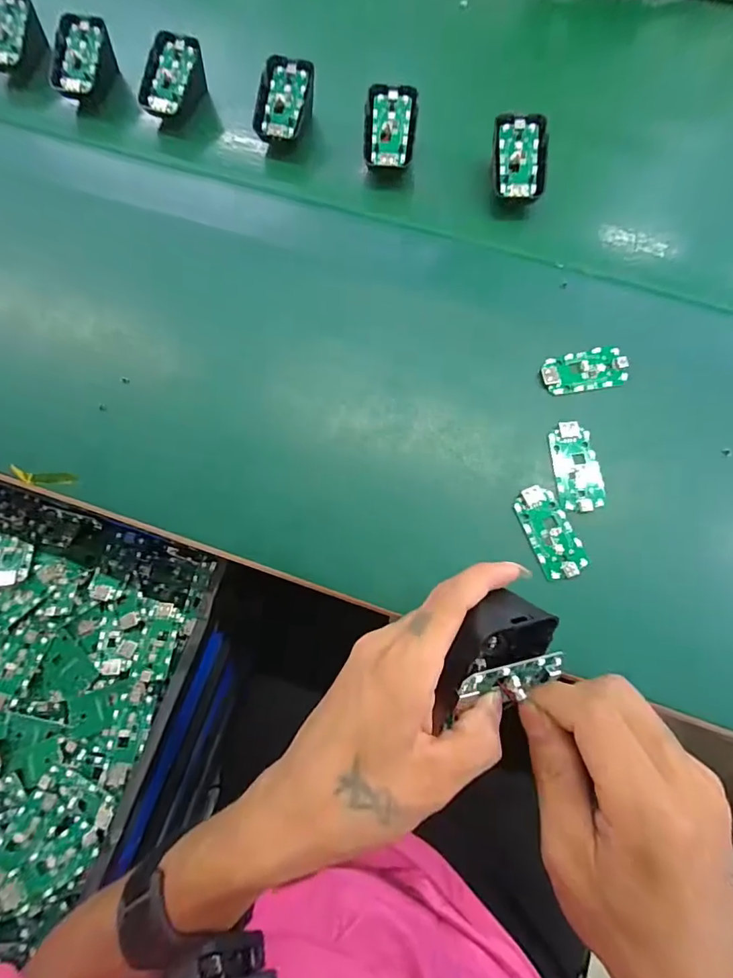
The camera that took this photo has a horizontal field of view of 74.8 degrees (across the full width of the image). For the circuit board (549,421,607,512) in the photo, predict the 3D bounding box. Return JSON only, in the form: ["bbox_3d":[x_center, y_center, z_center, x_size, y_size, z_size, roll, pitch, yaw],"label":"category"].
[{"bbox_3d":[0.150,-0.017,0.340,0.032,0.006,0.064,-4,72,-1],"label":"circuit board"}]

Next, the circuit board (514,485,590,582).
[{"bbox_3d":[0.126,0.029,0.331,0.032,0.007,0.064,-21,73,-6],"label":"circuit board"}]

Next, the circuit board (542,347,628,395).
[{"bbox_3d":[0.163,-0.088,0.361,0.063,0.009,0.030,-12,72,-3],"label":"circuit board"}]

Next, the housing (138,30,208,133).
[{"bbox_3d":[-0.180,-0.367,0.444,0.042,0.053,0.068,26,74,9],"label":"housing"}]

